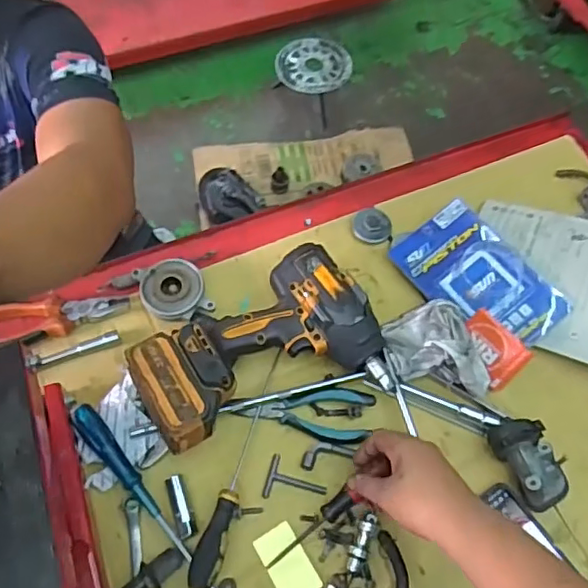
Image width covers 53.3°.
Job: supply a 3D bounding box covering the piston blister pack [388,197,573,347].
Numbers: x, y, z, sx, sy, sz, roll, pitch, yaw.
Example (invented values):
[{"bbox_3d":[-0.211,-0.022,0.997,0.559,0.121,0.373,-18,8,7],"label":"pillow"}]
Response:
[{"bbox_3d":[0.236,-0.022,0.744,0.124,0.034,0.207,-43,70,-3],"label":"piston blister pack"}]

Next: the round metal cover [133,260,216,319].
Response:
[{"bbox_3d":[-0.147,-0.002,0.717,0.073,0.025,0.081,-21,67,-13],"label":"round metal cover"}]

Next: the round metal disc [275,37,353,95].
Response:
[{"bbox_3d":[0.055,-0.680,1.731,0.218,0.025,0.204,1,64,-3],"label":"round metal disc"}]

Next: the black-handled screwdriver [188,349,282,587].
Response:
[{"bbox_3d":[-0.053,0.181,0.631,0.029,0.031,0.260,18,64,5],"label":"black-handled screwdriver"}]

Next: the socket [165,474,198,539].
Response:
[{"bbox_3d":[-0.118,0.223,0.616,0.019,0.018,0.063,-17,66,-12],"label":"socket"}]

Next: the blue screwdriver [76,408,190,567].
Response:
[{"bbox_3d":[-0.173,0.199,0.616,0.025,0.029,0.220,-34,70,-18],"label":"blue screwdriver"}]

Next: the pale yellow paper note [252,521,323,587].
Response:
[{"bbox_3d":[-0.007,0.280,0.609,0.042,0.008,0.074,-31,60,-10],"label":"pale yellow paper note"}]

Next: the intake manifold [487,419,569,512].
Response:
[{"bbox_3d":[0.260,0.183,0.643,0.059,0.040,0.098,-21,67,-13],"label":"intake manifold"}]

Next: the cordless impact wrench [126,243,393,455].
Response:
[{"bbox_3d":[-0.034,0.065,0.652,0.264,0.095,0.171,-27,68,-16],"label":"cordless impact wrench"}]

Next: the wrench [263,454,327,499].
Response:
[{"bbox_3d":[0.002,0.207,0.639,0.065,0.006,0.046,16,64,4],"label":"wrench"}]

